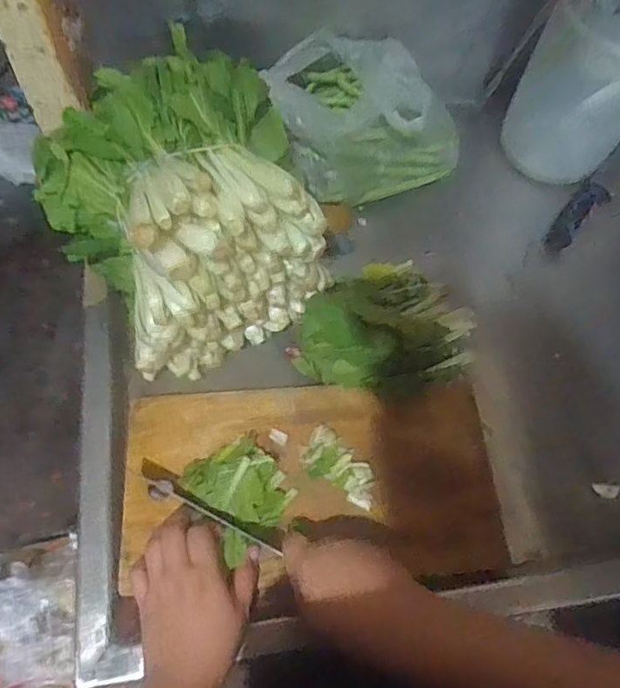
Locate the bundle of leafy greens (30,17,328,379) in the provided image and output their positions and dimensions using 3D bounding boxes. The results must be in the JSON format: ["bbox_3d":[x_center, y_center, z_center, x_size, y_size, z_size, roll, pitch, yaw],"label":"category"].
[{"bbox_3d":[-0.113,-0.117,0.521,0.215,0.186,0.201,-23,67,-16],"label":"bundle of leafy greens"}]

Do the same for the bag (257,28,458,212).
[{"bbox_3d":[0.073,-0.270,0.669,0.233,0.111,0.186,13,62,1],"label":"bag"}]

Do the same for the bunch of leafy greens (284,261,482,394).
[{"bbox_3d":[0.077,-0.015,0.568,0.178,0.044,0.141,-33,71,-20],"label":"bunch of leafy greens"}]

